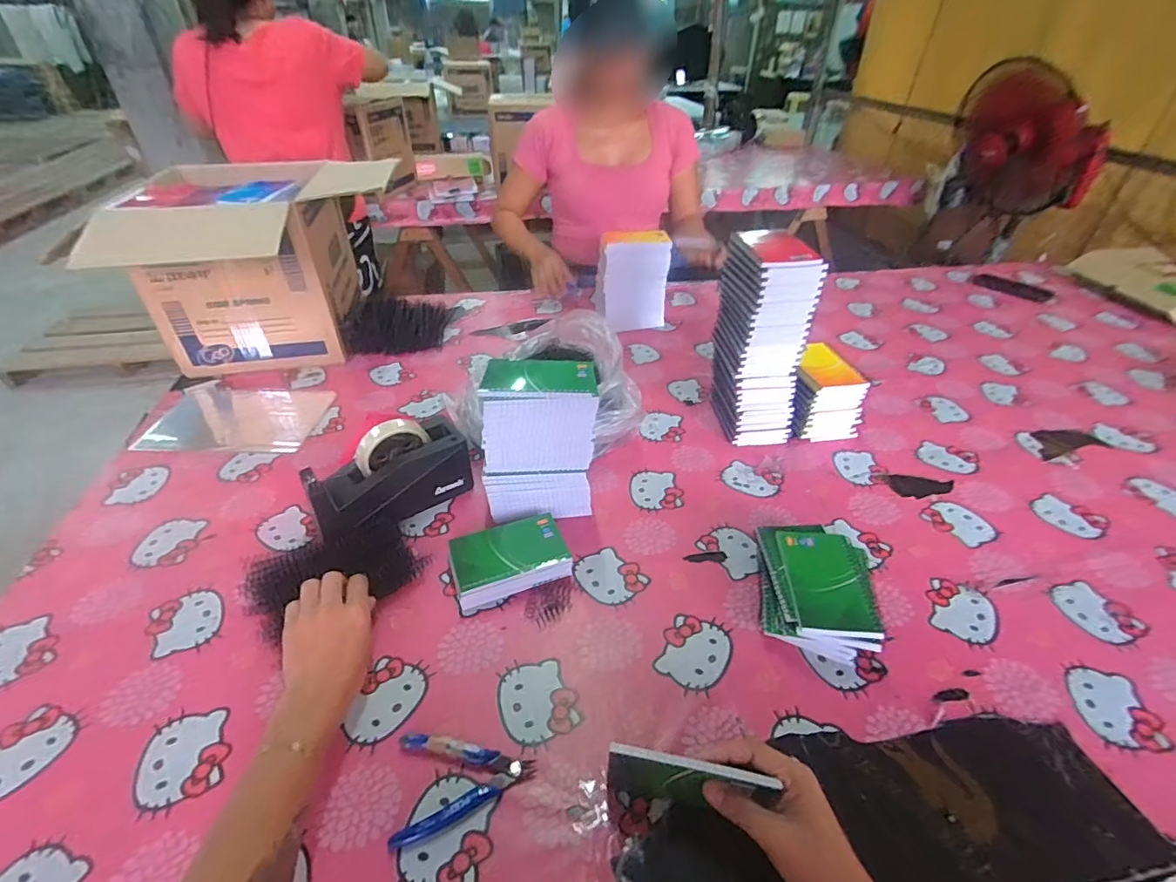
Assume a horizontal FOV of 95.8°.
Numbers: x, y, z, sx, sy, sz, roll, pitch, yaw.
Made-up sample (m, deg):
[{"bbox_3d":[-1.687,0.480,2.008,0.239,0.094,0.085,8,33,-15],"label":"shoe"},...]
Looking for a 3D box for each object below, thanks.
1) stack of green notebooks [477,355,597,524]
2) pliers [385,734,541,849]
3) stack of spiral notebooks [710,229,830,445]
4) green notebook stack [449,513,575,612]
[{"bbox_3d":[-0.062,0.005,0.685,0.131,0.199,0.094,-2,38,-5],"label":"stack of green notebooks"},{"bbox_3d":[-0.105,0.294,0.455,0.115,0.015,0.078,-1,38,-3],"label":"pliers"},{"bbox_3d":[0.254,-0.143,0.795,0.108,0.289,0.127,-4,38,-8],"label":"stack of spiral notebooks"},{"bbox_3d":[-0.094,0.139,0.632,0.133,0.037,0.093,-10,39,-15],"label":"green notebook stack"}]

